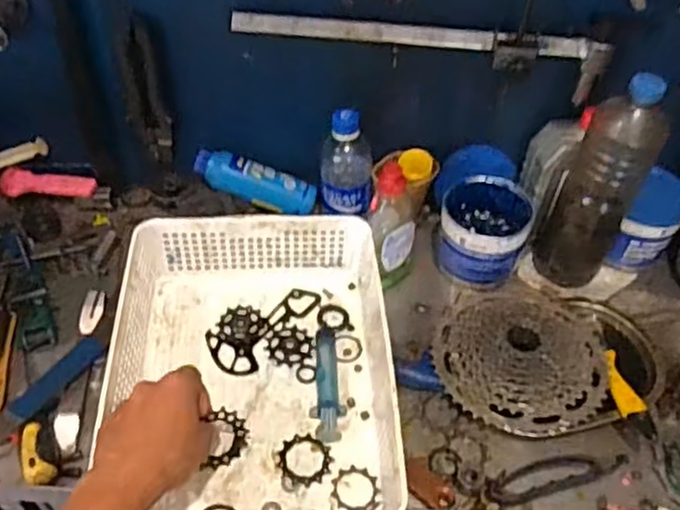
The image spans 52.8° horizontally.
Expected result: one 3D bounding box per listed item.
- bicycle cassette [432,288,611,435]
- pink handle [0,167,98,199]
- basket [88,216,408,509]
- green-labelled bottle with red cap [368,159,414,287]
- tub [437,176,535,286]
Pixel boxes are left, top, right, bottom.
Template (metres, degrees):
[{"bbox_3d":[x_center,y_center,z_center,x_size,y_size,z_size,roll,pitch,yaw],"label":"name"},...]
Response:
[{"bbox_3d":[0.188,0.100,0.717,0.174,0.050,0.186,8,46,7],"label":"bicycle cassette"},{"bbox_3d":[-0.373,-0.092,0.878,0.120,0.023,0.035,1,46,0],"label":"pink handle"},{"bbox_3d":[-0.080,0.108,0.641,0.238,0.092,0.327,-3,46,-4],"label":"basket"},{"bbox_3d":[0.058,-0.027,0.767,0.051,0.157,0.051,8,46,6],"label":"green-labelled bottle with red cap"},{"bbox_3d":[0.167,-0.022,0.808,0.099,0.099,0.097,1,46,-1],"label":"tub"}]

